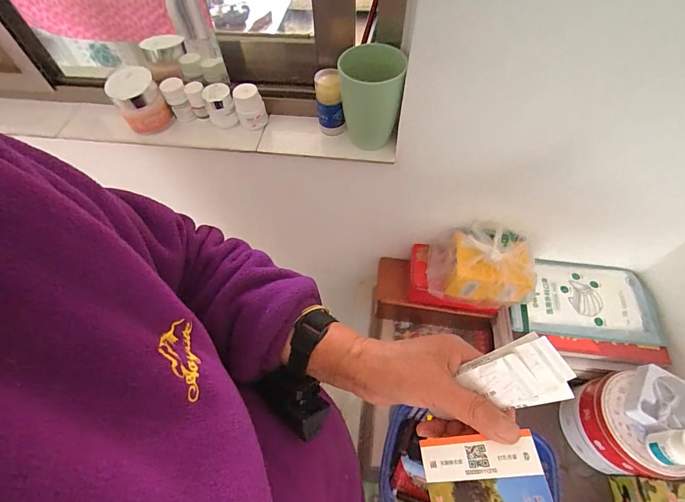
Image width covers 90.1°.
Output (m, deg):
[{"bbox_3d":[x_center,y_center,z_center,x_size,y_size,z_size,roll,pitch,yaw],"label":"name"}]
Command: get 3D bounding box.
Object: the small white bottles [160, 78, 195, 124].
[{"bbox_3d":[-0.228,-0.208,0.476,0.030,0.053,0.024,-26,61,-14],"label":"small white bottles"}]

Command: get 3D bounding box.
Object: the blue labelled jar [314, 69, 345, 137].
[{"bbox_3d":[-0.017,-0.194,0.451,0.034,0.077,0.033,-4,58,-1],"label":"blue labelled jar"}]

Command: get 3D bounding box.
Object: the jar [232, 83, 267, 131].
[{"bbox_3d":[-0.126,-0.196,0.467,0.036,0.052,0.032,-4,58,-1],"label":"jar"}]

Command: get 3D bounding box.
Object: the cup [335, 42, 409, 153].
[{"bbox_3d":[0.033,-0.183,0.427,0.077,0.114,0.079,5,58,4],"label":"cup"}]

